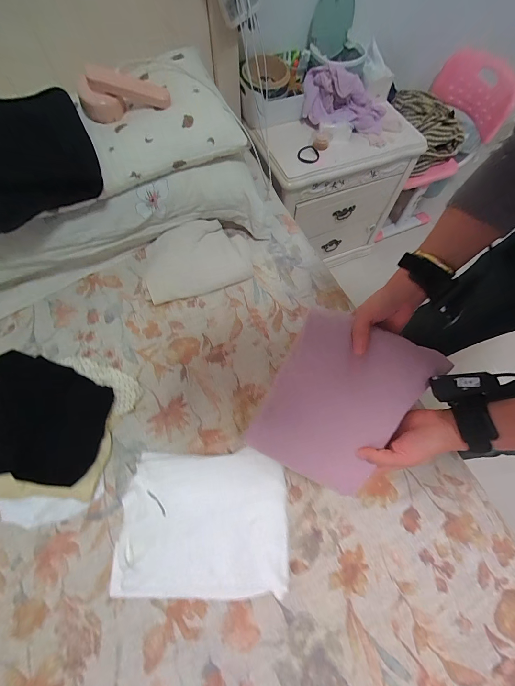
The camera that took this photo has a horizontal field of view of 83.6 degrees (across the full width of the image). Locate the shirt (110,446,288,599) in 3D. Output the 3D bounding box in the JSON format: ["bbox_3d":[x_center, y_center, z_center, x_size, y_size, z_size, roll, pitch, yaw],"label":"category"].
[{"bbox_3d":[-0.087,0.289,0.475,0.261,0.037,0.200,-1,66,-1],"label":"shirt"}]

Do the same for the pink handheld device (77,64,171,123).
[{"bbox_3d":[-0.249,-0.467,0.540,0.162,0.075,0.053,-5,66,-2],"label":"pink handheld device"}]

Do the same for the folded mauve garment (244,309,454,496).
[{"bbox_3d":[0.119,0.082,0.415,0.189,0.025,0.228,26,95,-1],"label":"folded mauve garment"}]

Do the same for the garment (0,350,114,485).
[{"bbox_3d":[-0.381,0.123,0.483,0.241,0.069,0.186,9,66,4],"label":"garment"}]

